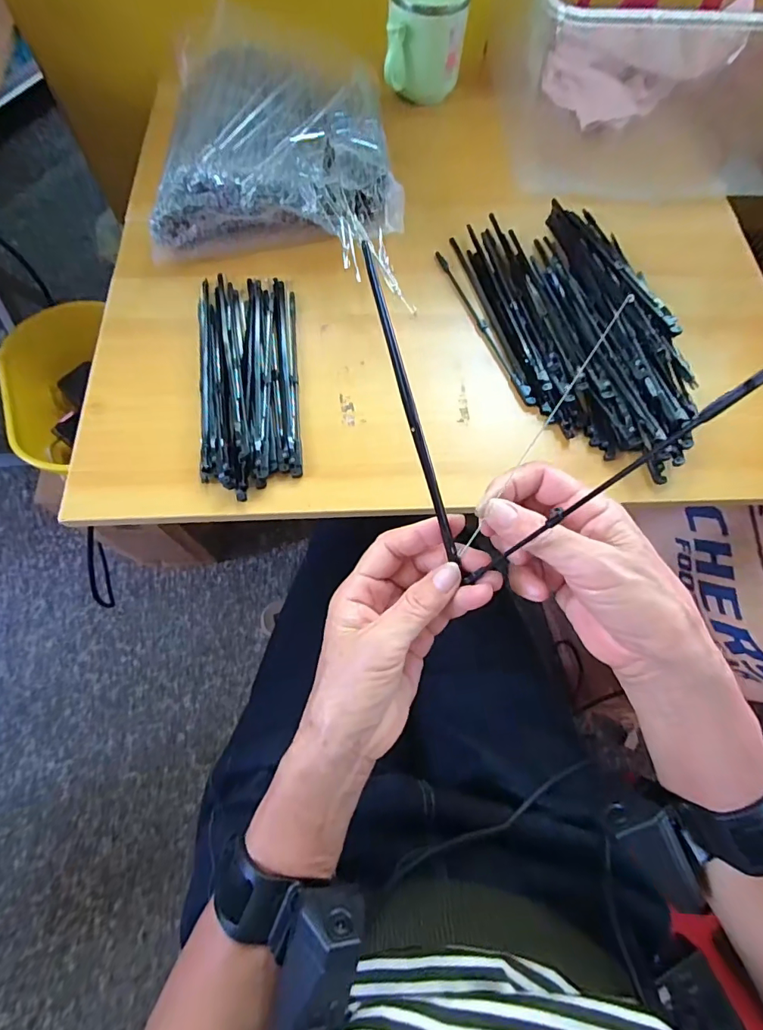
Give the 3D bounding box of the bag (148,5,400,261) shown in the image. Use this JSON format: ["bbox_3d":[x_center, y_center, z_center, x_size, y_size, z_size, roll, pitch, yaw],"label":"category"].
[{"bbox_3d":[-0.085,-0.338,0.413,0.209,0.061,0.274,3,69,-2],"label":"bag"}]

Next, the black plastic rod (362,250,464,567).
[{"bbox_3d":[0.016,-0.053,0.237,0.006,0.004,0.163,-20,105,-11],"label":"black plastic rod"}]

